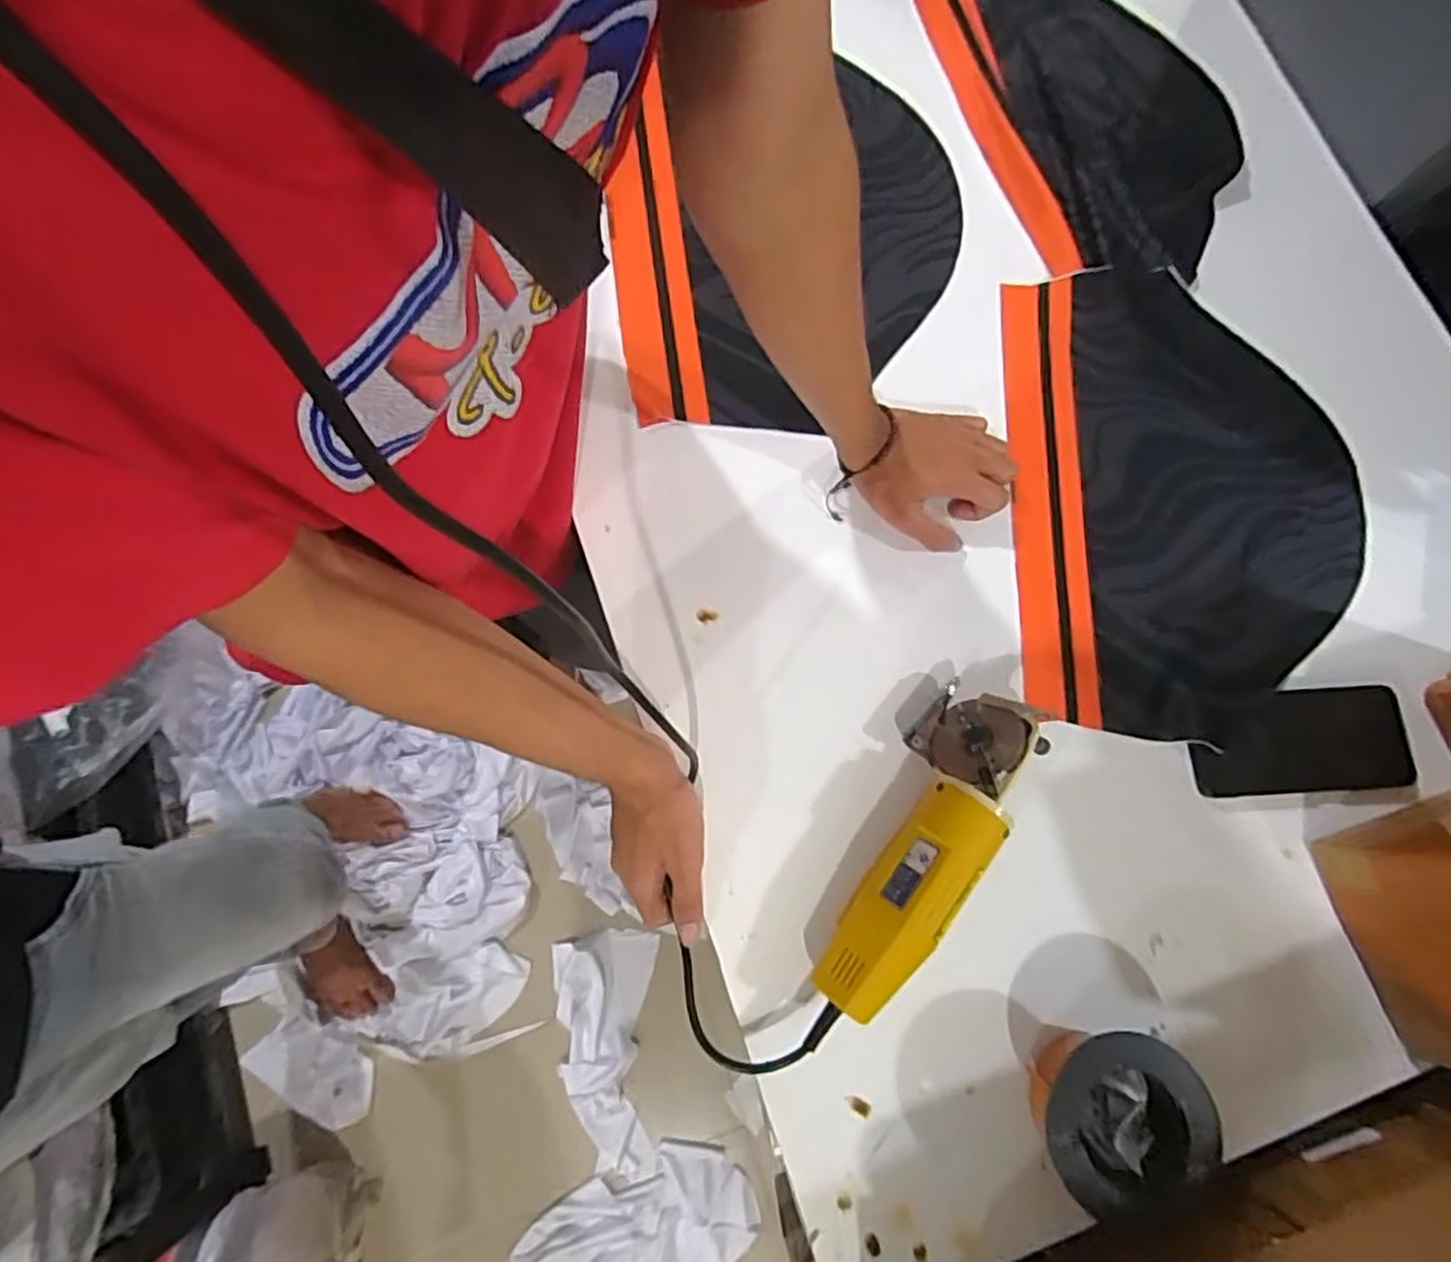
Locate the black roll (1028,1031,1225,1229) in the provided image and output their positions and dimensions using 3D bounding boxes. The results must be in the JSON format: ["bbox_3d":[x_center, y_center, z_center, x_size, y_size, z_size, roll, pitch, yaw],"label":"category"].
[{"bbox_3d":[0.256,0.321,0.489,0.093,0.062,0.111,33,79,6],"label":"black roll"}]

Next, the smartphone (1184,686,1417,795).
[{"bbox_3d":[0.443,0.086,0.569,0.162,0.016,0.075,-5,77,-2],"label":"smartphone"}]

